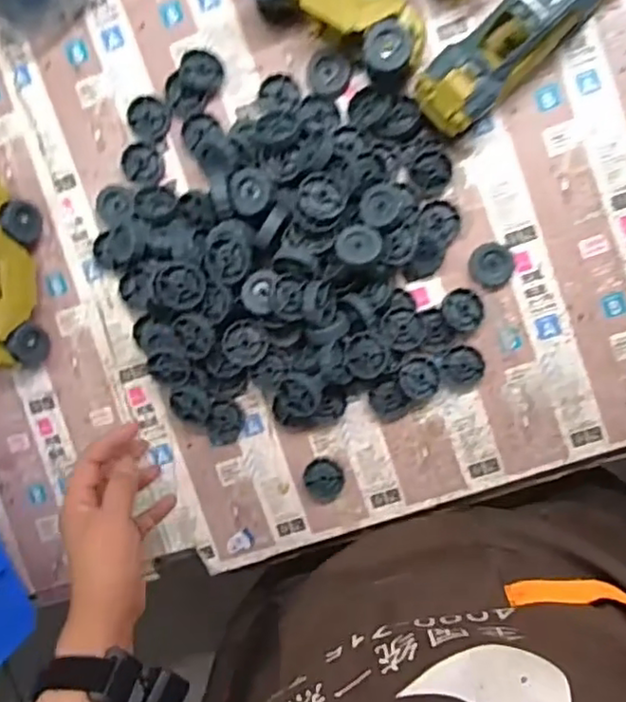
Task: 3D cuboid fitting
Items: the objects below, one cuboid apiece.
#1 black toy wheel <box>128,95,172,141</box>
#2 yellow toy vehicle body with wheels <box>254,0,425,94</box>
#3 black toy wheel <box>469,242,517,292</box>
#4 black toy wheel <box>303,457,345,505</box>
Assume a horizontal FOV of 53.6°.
[{"bbox_3d":[-0.149,-0.210,0.558,0.038,0.008,0.038,1,96,6],"label":"black toy wheel"},{"bbox_3d":[0.018,-0.283,0.514,0.168,0.057,0.060,35,99,2],"label":"yellow toy vehicle body with wheels"},{"bbox_3d":[0.157,-0.074,0.542,0.037,0.011,0.041,-7,95,7],"label":"black toy wheel"},{"bbox_3d":[0.010,0.120,0.576,0.037,0.010,0.041,19,98,4],"label":"black toy wheel"}]

